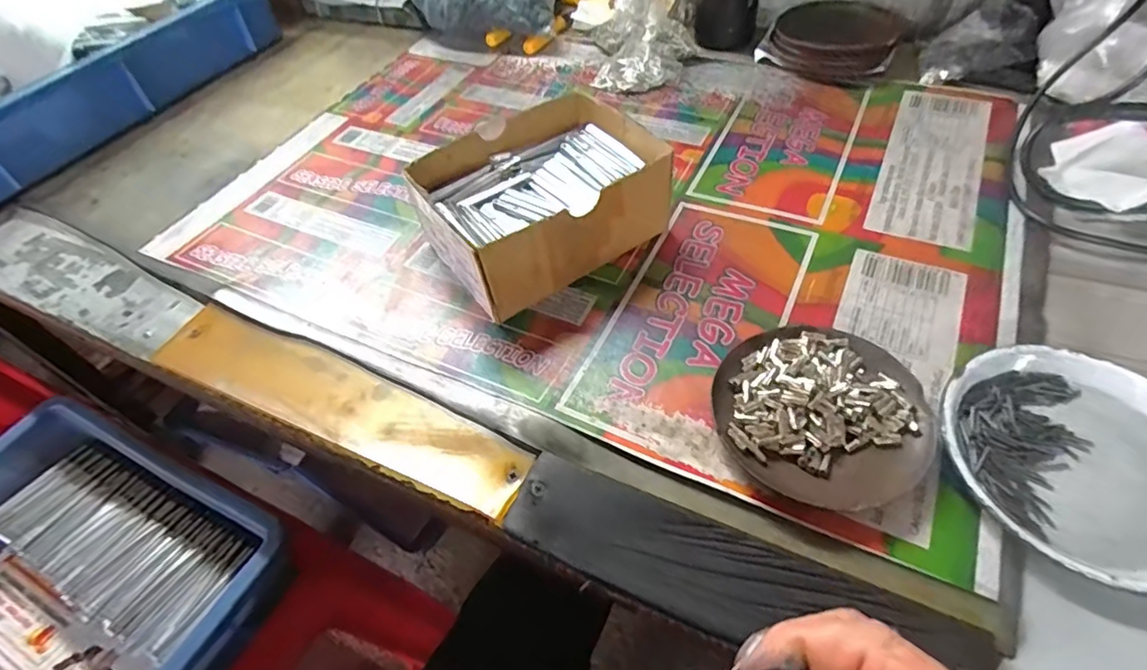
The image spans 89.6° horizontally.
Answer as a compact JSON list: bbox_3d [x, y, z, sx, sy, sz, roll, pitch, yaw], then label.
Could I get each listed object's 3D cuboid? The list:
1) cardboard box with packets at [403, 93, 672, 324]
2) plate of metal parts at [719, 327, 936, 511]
[{"bbox_3d":[-0.025,-0.102,0.429,0.159,0.069,0.122,-32,55,-18],"label":"cardboard box with packets"},{"bbox_3d":[0.139,0.042,0.326,0.111,0.025,0.108,-3,52,4],"label":"plate of metal parts"}]

